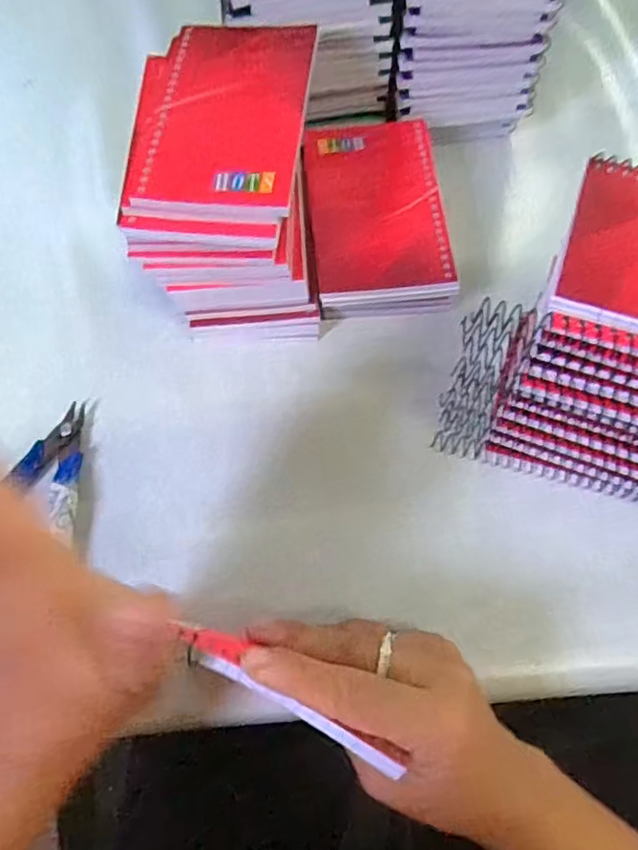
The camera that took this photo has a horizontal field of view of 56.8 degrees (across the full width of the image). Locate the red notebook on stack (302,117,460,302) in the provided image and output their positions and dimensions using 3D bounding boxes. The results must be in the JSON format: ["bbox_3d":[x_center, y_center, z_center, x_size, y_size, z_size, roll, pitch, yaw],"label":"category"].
[{"bbox_3d":[0.034,-0.137,0.368,0.080,0.012,0.132,-5,68,0],"label":"red notebook on stack"}]

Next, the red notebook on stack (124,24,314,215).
[{"bbox_3d":[-0.047,-0.167,0.313,0.079,0.008,0.127,6,68,4],"label":"red notebook on stack"}]

